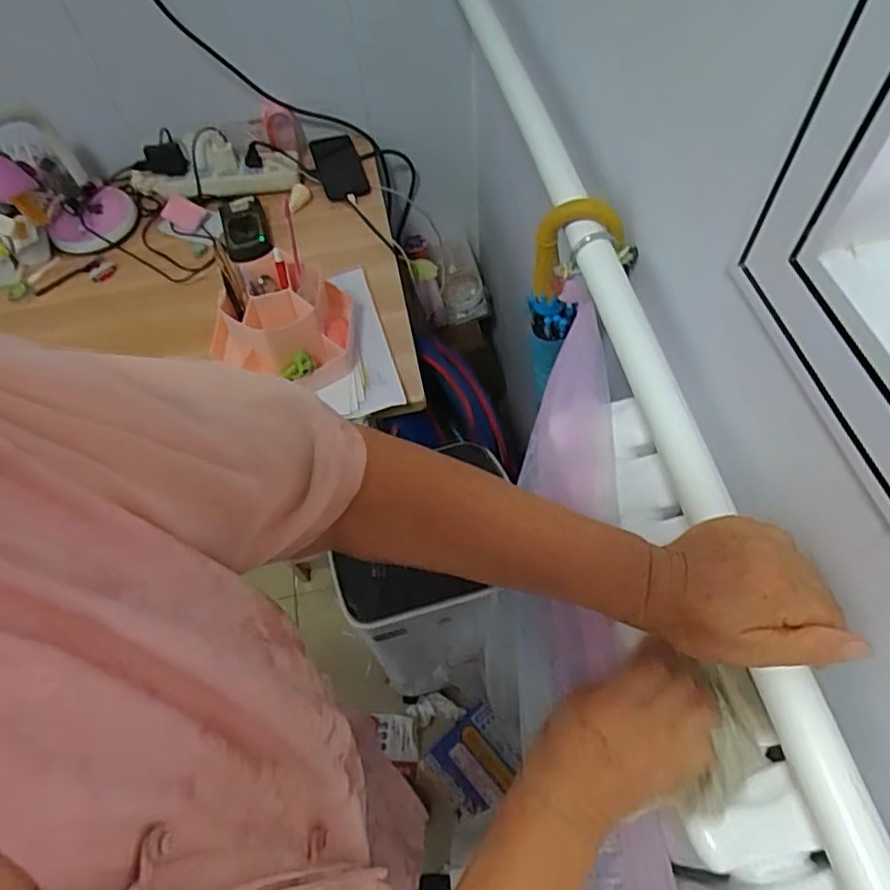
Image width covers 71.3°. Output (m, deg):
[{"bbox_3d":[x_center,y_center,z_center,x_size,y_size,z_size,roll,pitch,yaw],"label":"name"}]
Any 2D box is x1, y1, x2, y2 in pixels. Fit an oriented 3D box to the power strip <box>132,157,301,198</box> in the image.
[{"bbox_3d":[-0.382,-0.445,1.040,0.274,0.043,0.050,-3,60,3],"label":"power strip"}]

